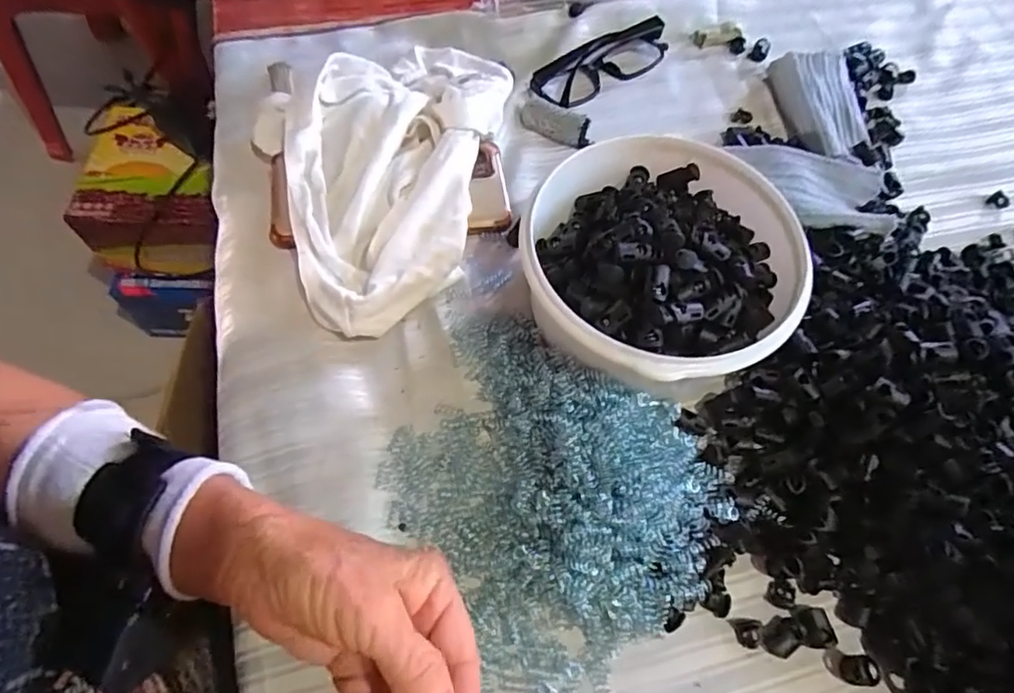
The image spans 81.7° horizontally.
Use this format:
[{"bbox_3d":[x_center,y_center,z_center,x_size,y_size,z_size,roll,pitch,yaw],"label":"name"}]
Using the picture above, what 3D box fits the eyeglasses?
[{"bbox_3d":[0.078,-0.231,0.480,0.125,0.025,0.035,-35,69,-19],"label":"eyeglasses"}]

